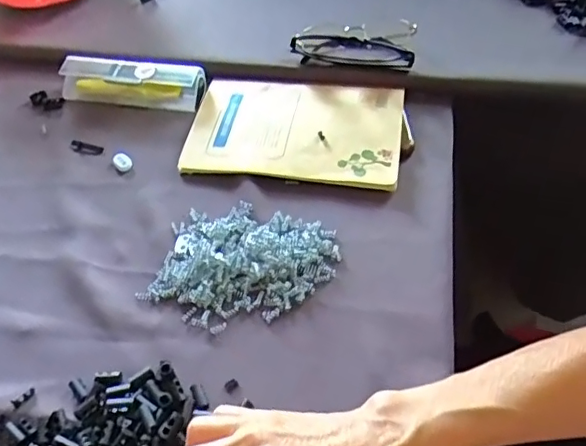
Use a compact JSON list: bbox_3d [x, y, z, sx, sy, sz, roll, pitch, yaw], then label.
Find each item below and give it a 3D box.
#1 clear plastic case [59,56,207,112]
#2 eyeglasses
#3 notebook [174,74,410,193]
[{"bbox_3d":[-0.176,-0.153,0.601,0.155,0.030,0.040,6,52,10],"label":"clear plastic case"},{"bbox_3d":[0.065,-0.190,0.603,0.127,0.034,0.050,6,52,10],"label":"eyeglasses"},{"bbox_3d":[0.002,-0.099,0.555,0.204,0.018,0.140,5,52,9],"label":"notebook"}]

